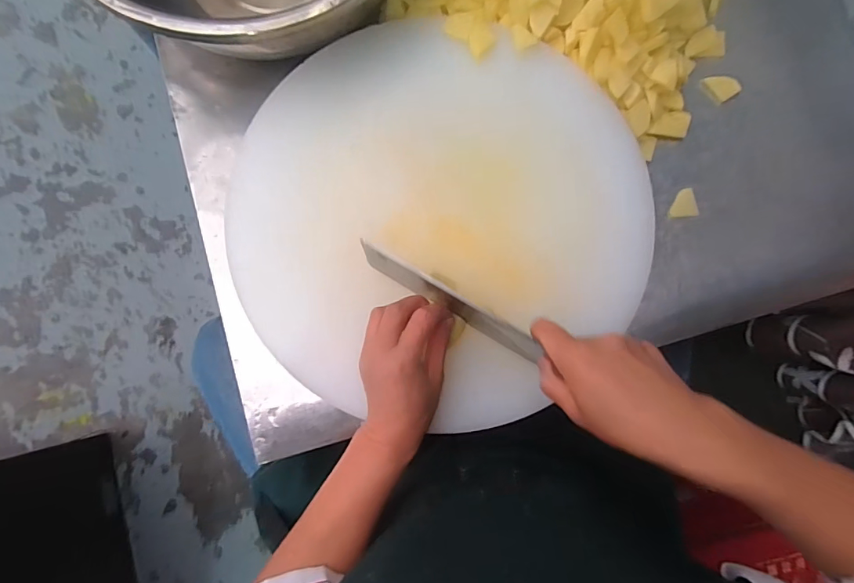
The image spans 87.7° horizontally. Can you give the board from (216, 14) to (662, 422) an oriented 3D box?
[{"bbox_3d":[0.015,-0.079,0.453,0.413,0.046,0.393,0,84,-2],"label":"board"}]

